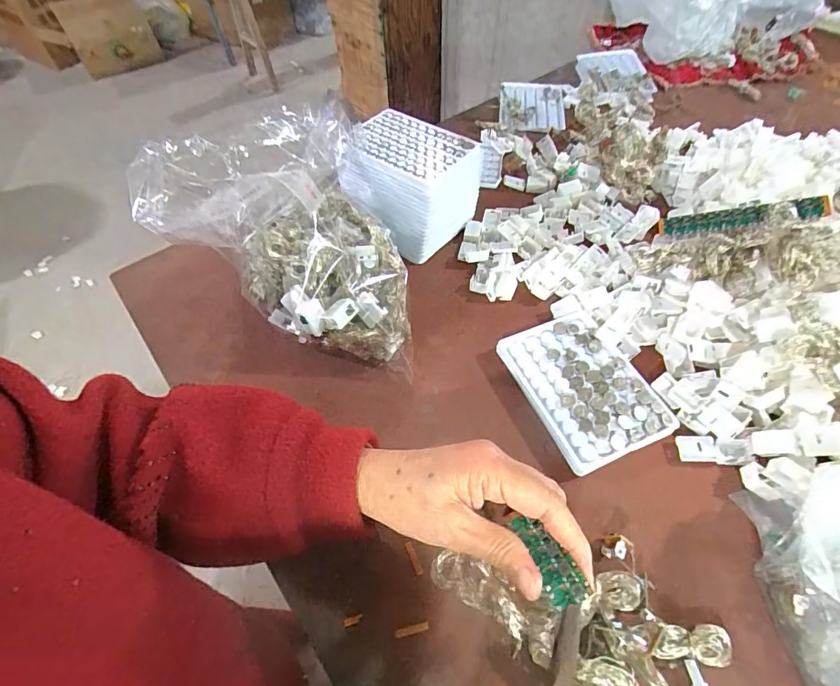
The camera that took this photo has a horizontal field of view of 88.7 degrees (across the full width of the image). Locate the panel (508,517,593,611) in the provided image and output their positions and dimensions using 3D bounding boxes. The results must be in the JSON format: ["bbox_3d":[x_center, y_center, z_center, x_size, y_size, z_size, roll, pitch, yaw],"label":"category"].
[{"bbox_3d":[0.066,0.114,0.228,0.019,0.005,0.049,-36,43,-4],"label":"panel"}]

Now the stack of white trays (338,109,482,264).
[{"bbox_3d":[-0.011,-0.170,0.464,0.122,0.092,0.101,33,62,22],"label":"stack of white trays"}]

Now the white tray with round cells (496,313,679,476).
[{"bbox_3d":[0.138,0.035,0.370,0.097,0.012,0.131,-21,57,-12],"label":"white tray with round cells"}]

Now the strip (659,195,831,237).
[{"bbox_3d":[0.295,-0.116,0.400,0.128,0.011,0.026,0,65,31],"label":"strip"}]

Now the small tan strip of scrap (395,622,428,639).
[{"bbox_3d":[-0.005,0.185,0.277,0.022,0.004,0.004,-12,56,-5],"label":"small tan strip of scrap"}]

